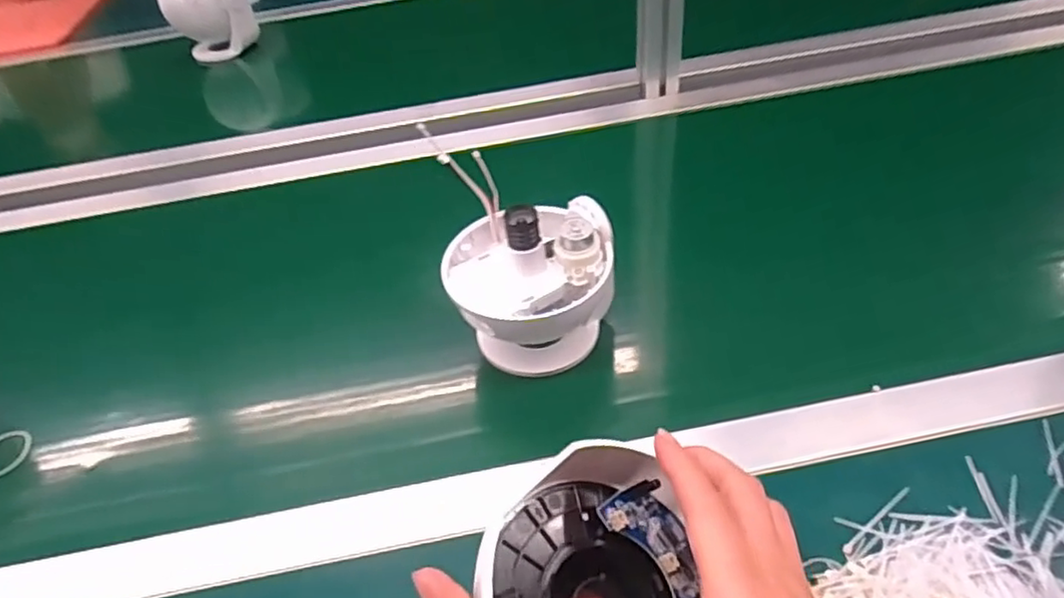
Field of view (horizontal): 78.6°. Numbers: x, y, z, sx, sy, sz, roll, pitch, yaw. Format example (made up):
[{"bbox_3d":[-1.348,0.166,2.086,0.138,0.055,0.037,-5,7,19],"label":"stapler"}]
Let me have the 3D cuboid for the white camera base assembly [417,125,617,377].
[{"bbox_3d":[-0.003,-0.018,0.479,0.115,0.117,0.119,-16,43,-9],"label":"white camera base assembly"}]

